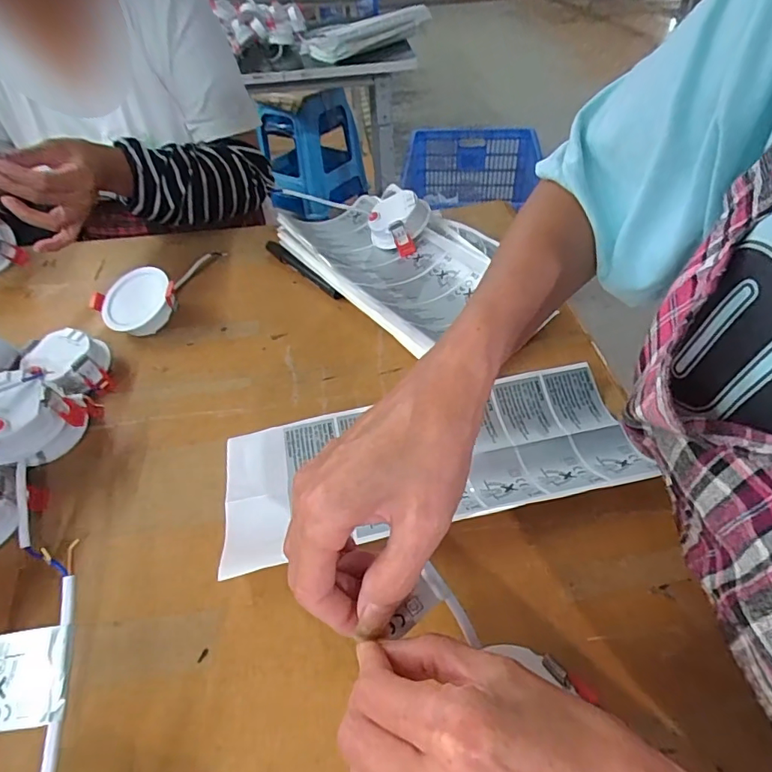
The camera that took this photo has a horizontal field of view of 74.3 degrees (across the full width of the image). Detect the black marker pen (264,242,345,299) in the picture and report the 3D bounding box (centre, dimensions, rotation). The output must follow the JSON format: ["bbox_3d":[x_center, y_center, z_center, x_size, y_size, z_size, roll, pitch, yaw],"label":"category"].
[{"bbox_3d":[-0.094,-0.129,0.564,0.012,0.015,0.141,-30,49,-24],"label":"black marker pen"}]

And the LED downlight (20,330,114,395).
[{"bbox_3d":[-0.279,-0.020,0.453,0.061,0.038,0.066,-30,49,-24],"label":"LED downlight"}]

